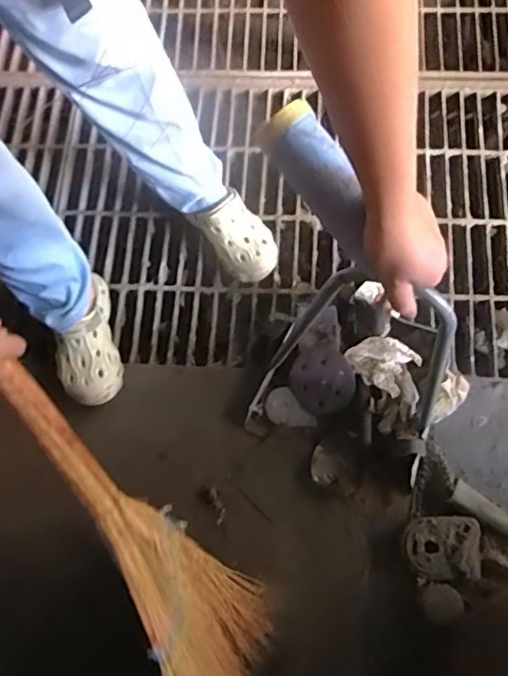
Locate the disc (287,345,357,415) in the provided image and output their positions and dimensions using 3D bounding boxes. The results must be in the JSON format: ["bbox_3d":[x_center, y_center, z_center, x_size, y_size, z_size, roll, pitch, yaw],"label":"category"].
[{"bbox_3d":[0.118,0.074,0.956,0.112,0.009,0.114,1,94,22],"label":"disc"}]

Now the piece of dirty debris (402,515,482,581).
[{"bbox_3d":[0.307,0.339,0.880,0.122,0.034,0.093,-5,78,3],"label":"piece of dirty debris"}]

